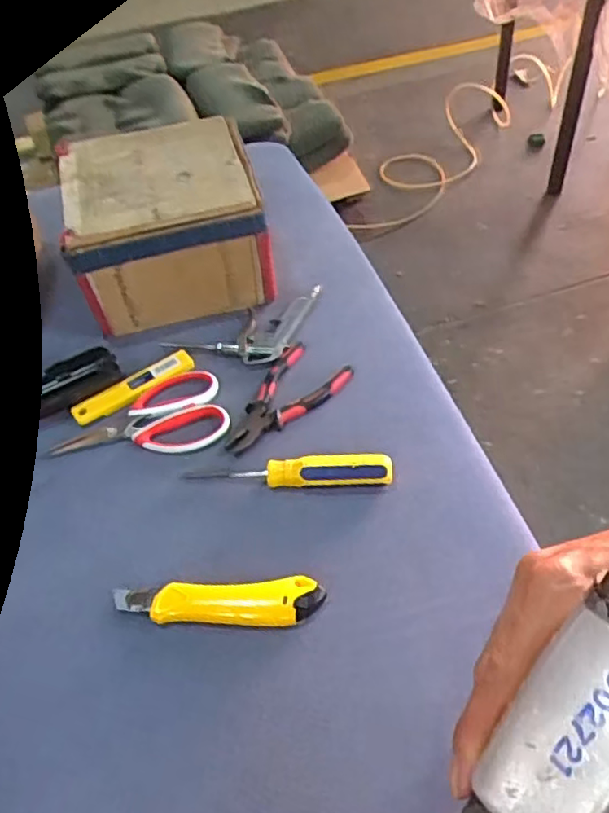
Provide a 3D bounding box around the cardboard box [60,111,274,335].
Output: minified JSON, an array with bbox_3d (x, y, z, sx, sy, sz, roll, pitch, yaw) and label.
[{"bbox_3d":[-0.159,-0.219,0.760,0.211,0.128,0.209,-13,50,-6],"label":"cardboard box"}]

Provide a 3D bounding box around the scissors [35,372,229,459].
[{"bbox_3d":[-0.168,0.016,0.645,0.175,0.006,0.093,-16,50,-8],"label":"scissors"}]

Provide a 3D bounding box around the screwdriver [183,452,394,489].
[{"bbox_3d":[-0.015,0.058,0.586,0.187,0.019,0.029,-1,50,5],"label":"screwdriver"}]

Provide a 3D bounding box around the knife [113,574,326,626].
[{"bbox_3d":[-0.069,0.159,0.516,0.166,0.012,0.036,-4,50,3],"label":"knife"}]

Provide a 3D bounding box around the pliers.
[{"bbox_3d":[-0.024,-0.007,0.647,0.074,0.010,0.149,31,59,27],"label":"pliers"}]

